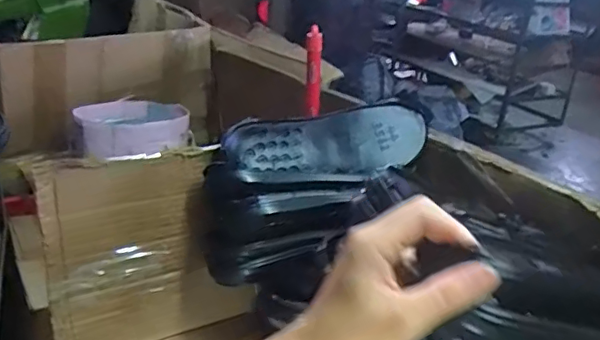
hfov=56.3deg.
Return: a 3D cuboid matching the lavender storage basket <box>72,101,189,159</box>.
[{"bbox_3d":[-0.338,-0.103,1.138,0.203,0.057,0.193,-2,26,-18],"label":"lavender storage basket"}]

